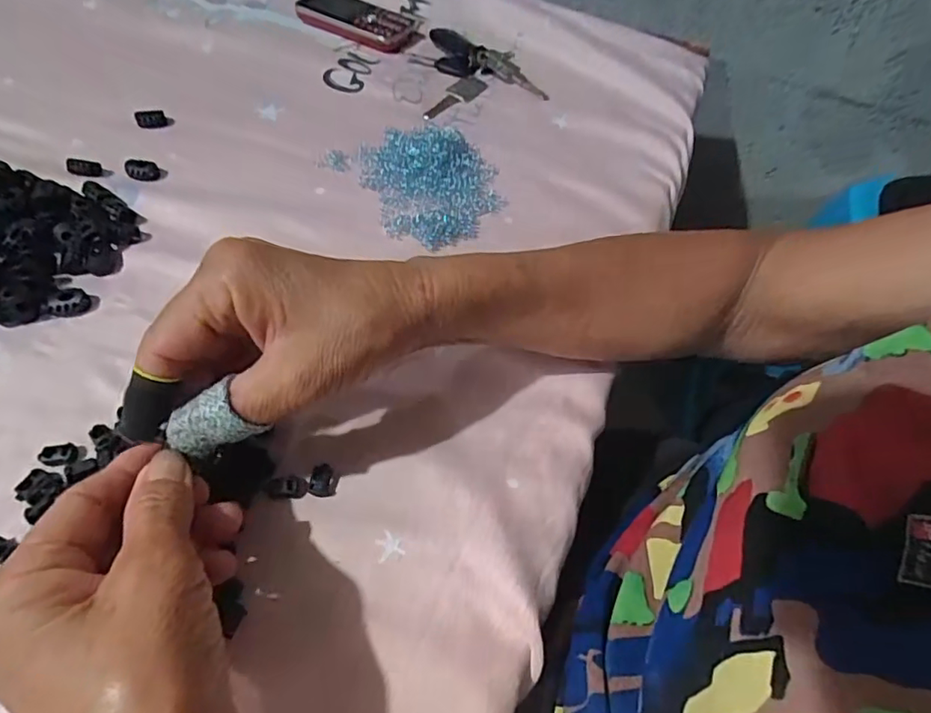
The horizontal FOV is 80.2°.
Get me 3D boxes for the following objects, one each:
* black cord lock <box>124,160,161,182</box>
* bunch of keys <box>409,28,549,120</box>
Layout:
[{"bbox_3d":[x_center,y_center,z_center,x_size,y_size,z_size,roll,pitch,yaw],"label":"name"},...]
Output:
[{"bbox_3d":[-0.237,-0.137,0.404,0.024,0.006,0.017,5,54,-1],"label":"black cord lock"},{"bbox_3d":[0.002,-0.274,0.520,0.113,0.016,0.124,-13,57,-14],"label":"bunch of keys"}]

